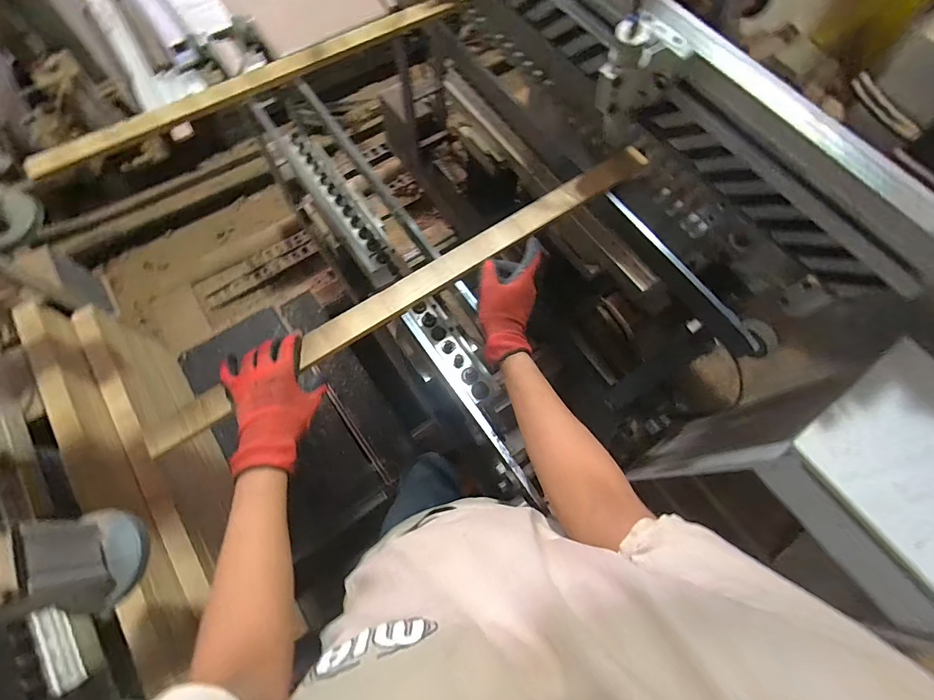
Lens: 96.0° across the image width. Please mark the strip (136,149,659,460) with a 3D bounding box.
[{"bbox_3d":[-0.058,-0.104,0.627,0.836,0.023,0.046,-33,74,-12],"label":"strip"}]

